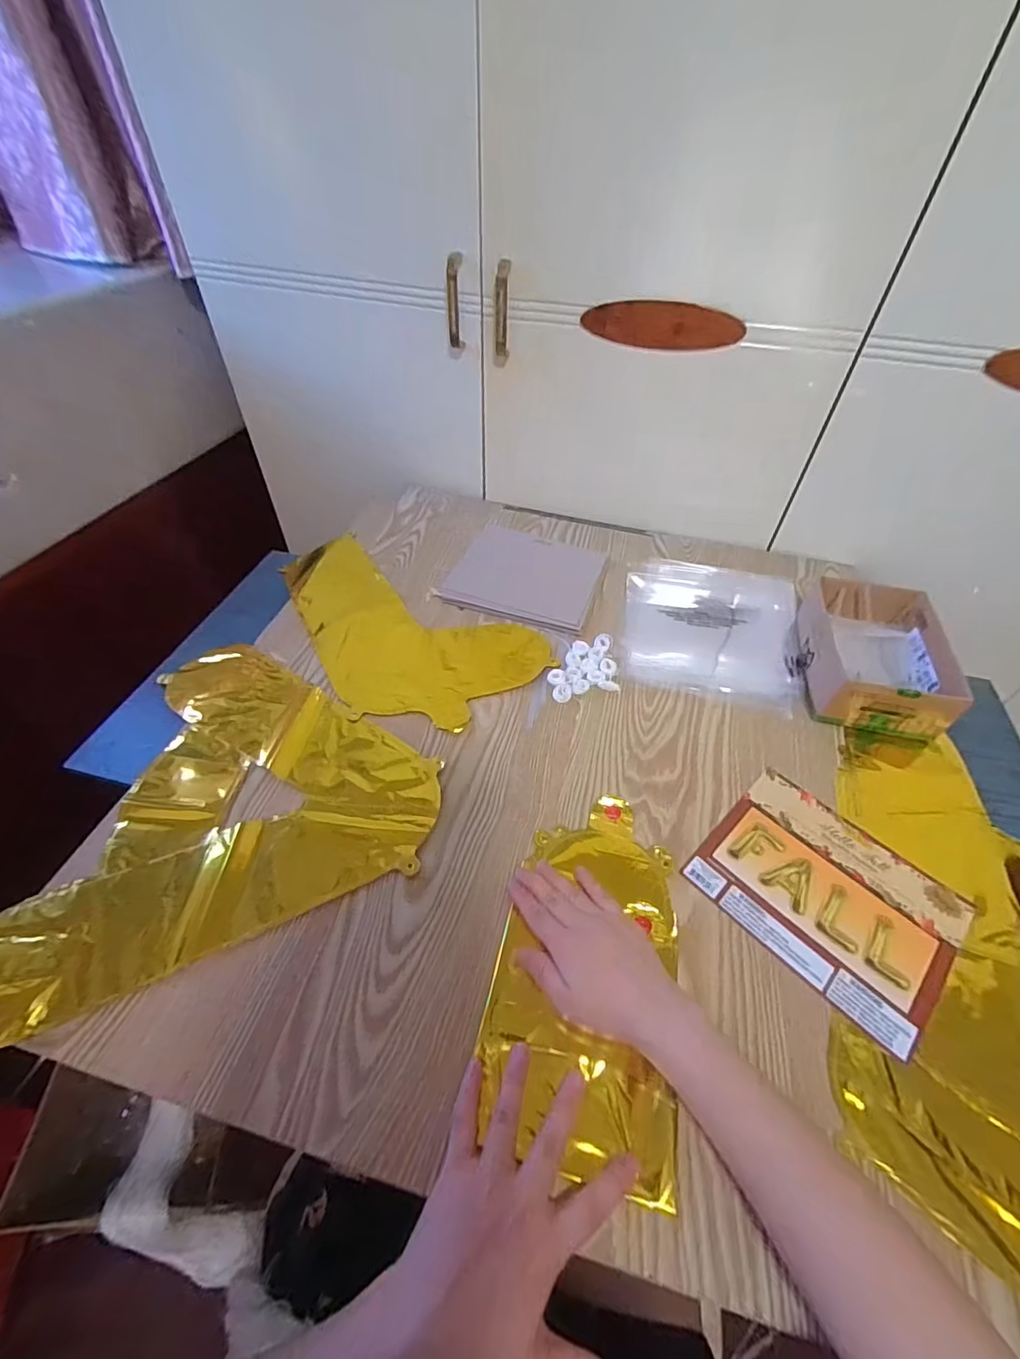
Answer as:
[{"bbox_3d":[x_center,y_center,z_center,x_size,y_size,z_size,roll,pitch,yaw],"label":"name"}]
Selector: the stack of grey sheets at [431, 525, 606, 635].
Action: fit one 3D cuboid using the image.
[{"bbox_3d":[0.024,-0.147,0.728,0.195,0.007,0.182,17,50,11],"label":"stack of grey sheets"}]

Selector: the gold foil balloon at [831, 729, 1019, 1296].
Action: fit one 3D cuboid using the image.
[{"bbox_3d":[0.372,0.230,0.423,0.208,0.022,0.417,18,50,12],"label":"gold foil balloon"}]

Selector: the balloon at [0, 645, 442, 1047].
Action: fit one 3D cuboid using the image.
[{"bbox_3d":[-0.241,0.116,0.475,0.328,0.010,0.365,8,48,3],"label":"balloon"}]

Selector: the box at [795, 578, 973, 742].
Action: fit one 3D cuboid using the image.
[{"bbox_3d":[0.415,-0.027,0.599,0.128,0.073,0.184,14,49,9],"label":"box"}]

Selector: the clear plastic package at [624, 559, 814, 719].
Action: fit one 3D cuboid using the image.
[{"bbox_3d":[0.262,-0.078,0.676,0.219,0.007,0.251,14,49,8],"label":"clear plastic package"}]

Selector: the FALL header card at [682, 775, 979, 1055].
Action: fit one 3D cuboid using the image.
[{"bbox_3d":[0.275,0.181,0.451,0.161,0.007,0.187,-35,59,-29],"label":"FALL header card"}]

